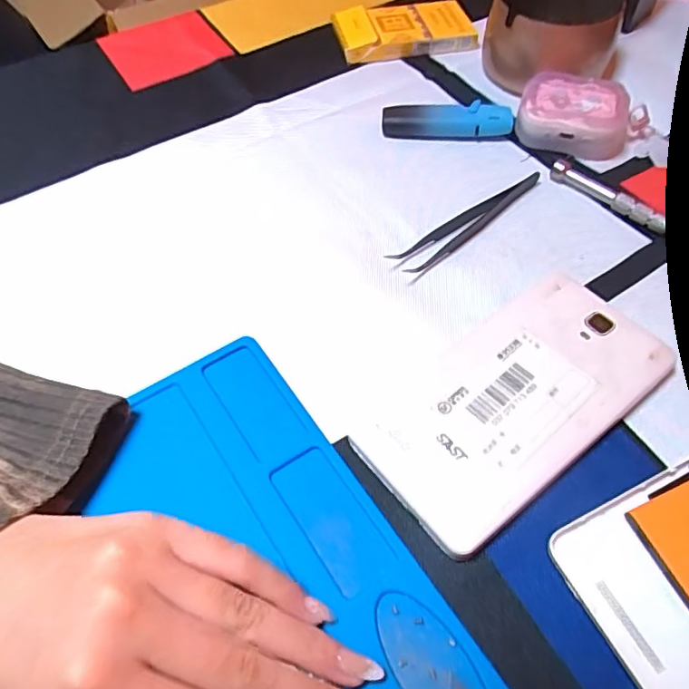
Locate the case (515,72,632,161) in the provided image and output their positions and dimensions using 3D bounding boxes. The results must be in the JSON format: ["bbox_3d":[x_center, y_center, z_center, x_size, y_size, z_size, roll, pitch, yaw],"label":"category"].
[{"bbox_3d":[0.145,-0.145,0.357,0.066,0.026,0.048,19,59,15],"label":"case"}]

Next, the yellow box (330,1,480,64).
[{"bbox_3d":[0.046,-0.241,0.431,0.104,0.020,0.056,-9,56,-3],"label":"yellow box"}]

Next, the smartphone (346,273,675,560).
[{"bbox_3d":[0.075,0.023,0.251,0.139,0.009,0.073,-34,61,-19],"label":"smartphone"}]

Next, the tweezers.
[{"bbox_3d":[0.074,-0.068,0.320,0.110,0.009,0.017,-32,60,-18],"label":"tweezers"}]

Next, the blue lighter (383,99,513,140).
[{"bbox_3d":[0.067,-0.145,0.367,0.082,0.017,0.020,0,56,3],"label":"blue lighter"}]

